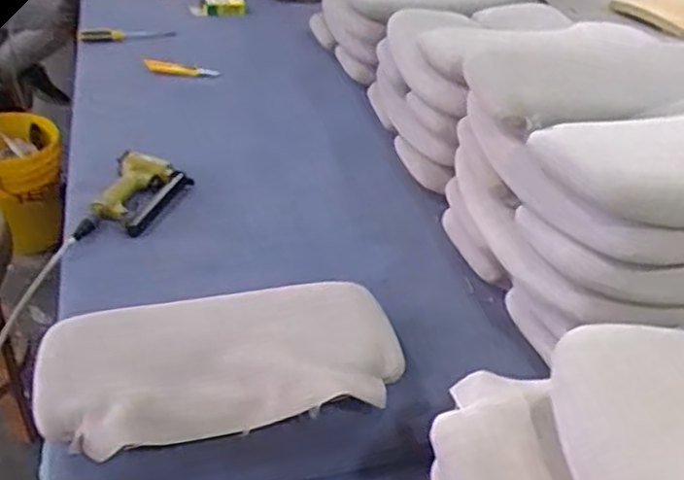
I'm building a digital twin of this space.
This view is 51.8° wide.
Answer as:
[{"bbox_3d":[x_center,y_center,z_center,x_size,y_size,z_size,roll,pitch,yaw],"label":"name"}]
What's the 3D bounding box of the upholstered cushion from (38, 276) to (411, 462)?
[{"bbox_3d":[-0.159,0.160,0.929,0.452,0.070,0.243,-8,37,-18],"label":"upholstered cushion"}]

